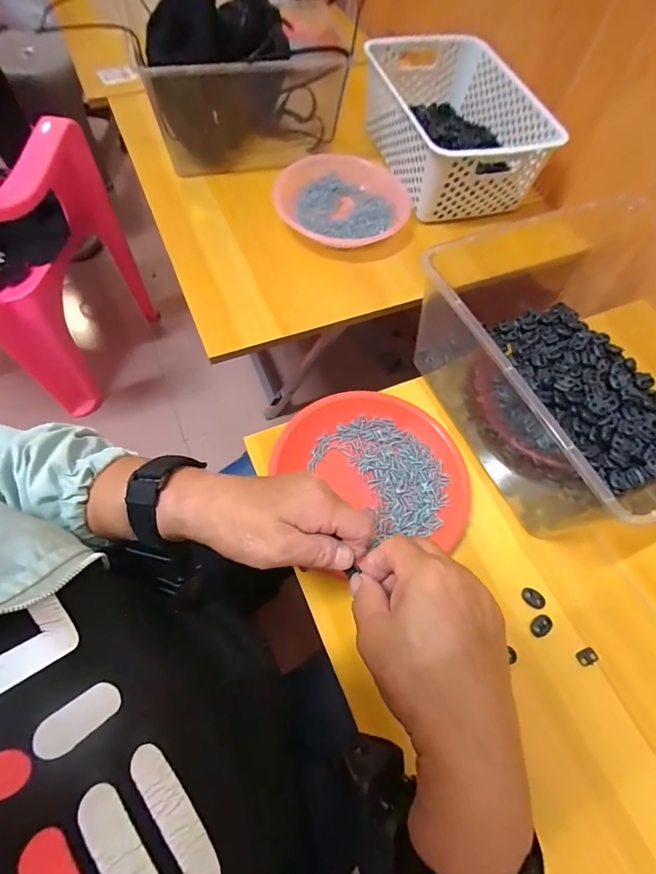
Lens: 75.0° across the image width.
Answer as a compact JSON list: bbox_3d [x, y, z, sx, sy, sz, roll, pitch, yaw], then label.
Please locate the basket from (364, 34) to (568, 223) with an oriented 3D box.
[{"bbox_3d":[0.184,-0.487,0.665,0.212,0.100,0.315,-13,64,-10],"label":"basket"}]

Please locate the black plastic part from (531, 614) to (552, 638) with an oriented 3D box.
[{"bbox_3d":[0.197,0.174,0.393,0.021,0.005,0.015,-37,71,-20],"label":"black plastic part"}]

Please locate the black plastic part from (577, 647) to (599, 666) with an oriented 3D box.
[{"bbox_3d":[0.235,0.199,0.385,0.018,0.004,0.013,-16,65,-12],"label":"black plastic part"}]

